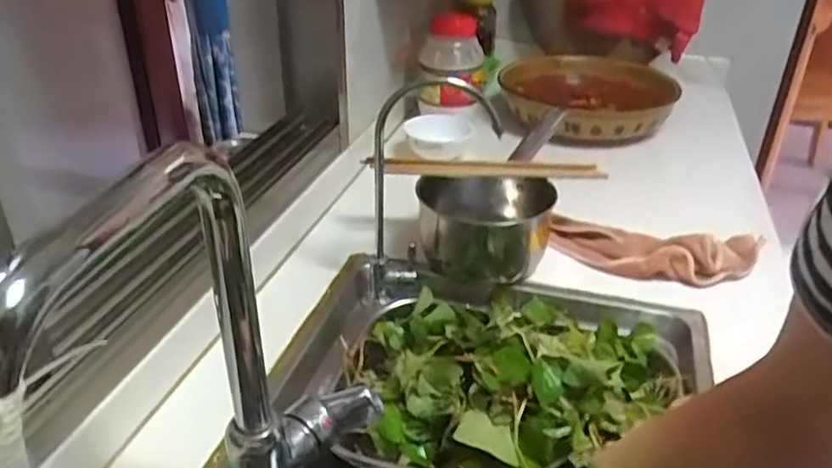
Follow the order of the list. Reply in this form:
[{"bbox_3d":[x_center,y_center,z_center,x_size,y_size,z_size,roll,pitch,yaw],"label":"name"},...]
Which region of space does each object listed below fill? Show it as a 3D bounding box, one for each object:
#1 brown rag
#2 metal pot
[{"bbox_3d":[0.288,0.014,0.801,0.244,0.045,0.099,8,32,13],"label":"brown rag"},{"bbox_3d":[0.086,-0.013,0.788,0.142,0.085,0.138,-13,33,-21],"label":"metal pot"}]

